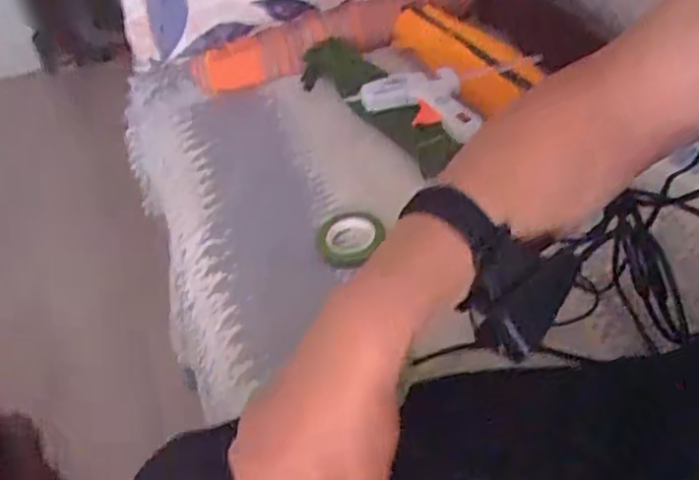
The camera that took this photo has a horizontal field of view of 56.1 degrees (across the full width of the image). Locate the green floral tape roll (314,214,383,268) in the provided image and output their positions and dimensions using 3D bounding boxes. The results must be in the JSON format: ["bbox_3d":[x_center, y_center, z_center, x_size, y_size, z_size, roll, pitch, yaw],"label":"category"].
[{"bbox_3d":[-0.001,-0.001,0.665,0.064,0.021,0.057,-32,49,-23],"label":"green floral tape roll"}]

